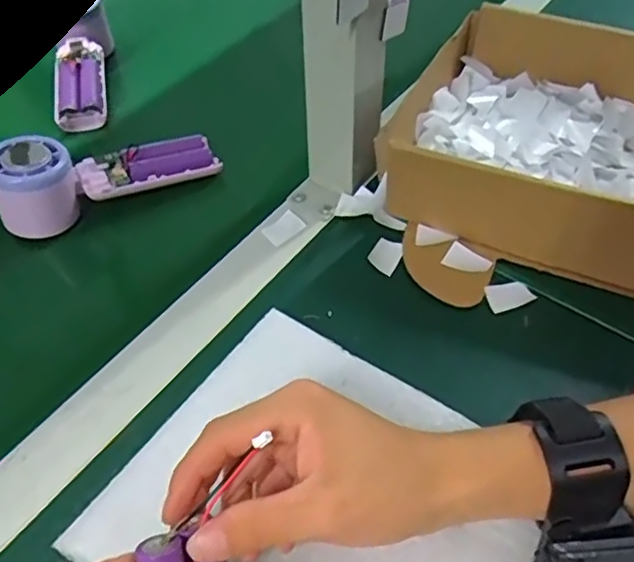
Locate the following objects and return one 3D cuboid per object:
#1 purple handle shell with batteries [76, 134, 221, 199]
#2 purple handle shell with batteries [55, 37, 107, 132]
[{"bbox_3d":[-0.131,-0.093,0.484,0.103,0.022,0.040,-20,55,-14],"label":"purple handle shell with batteries"},{"bbox_3d":[-0.217,-0.182,0.566,0.043,0.016,0.103,-9,63,-7],"label":"purple handle shell with batteries"}]

